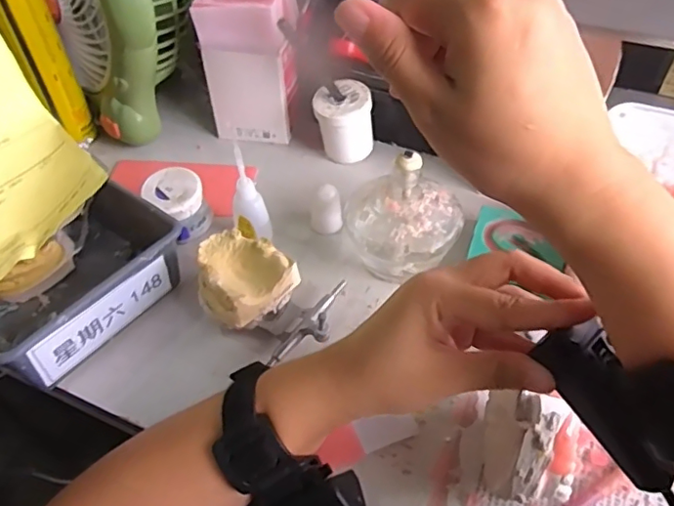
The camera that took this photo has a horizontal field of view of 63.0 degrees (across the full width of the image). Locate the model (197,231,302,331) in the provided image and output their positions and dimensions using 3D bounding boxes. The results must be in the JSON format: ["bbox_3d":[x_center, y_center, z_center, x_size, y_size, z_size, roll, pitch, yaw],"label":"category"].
[{"bbox_3d":[-0.073,0.023,0.425,0.068,0.052,0.067,35,58,30],"label":"model"}]

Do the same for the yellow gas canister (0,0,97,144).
[{"bbox_3d":[-0.287,-0.196,0.523,0.050,0.190,0.045,-24,51,-18],"label":"yellow gas canister"}]

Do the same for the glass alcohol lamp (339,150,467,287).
[{"bbox_3d":[0.052,-0.027,0.433,0.091,0.099,0.079,3,48,6],"label":"glass alcohol lamp"}]

